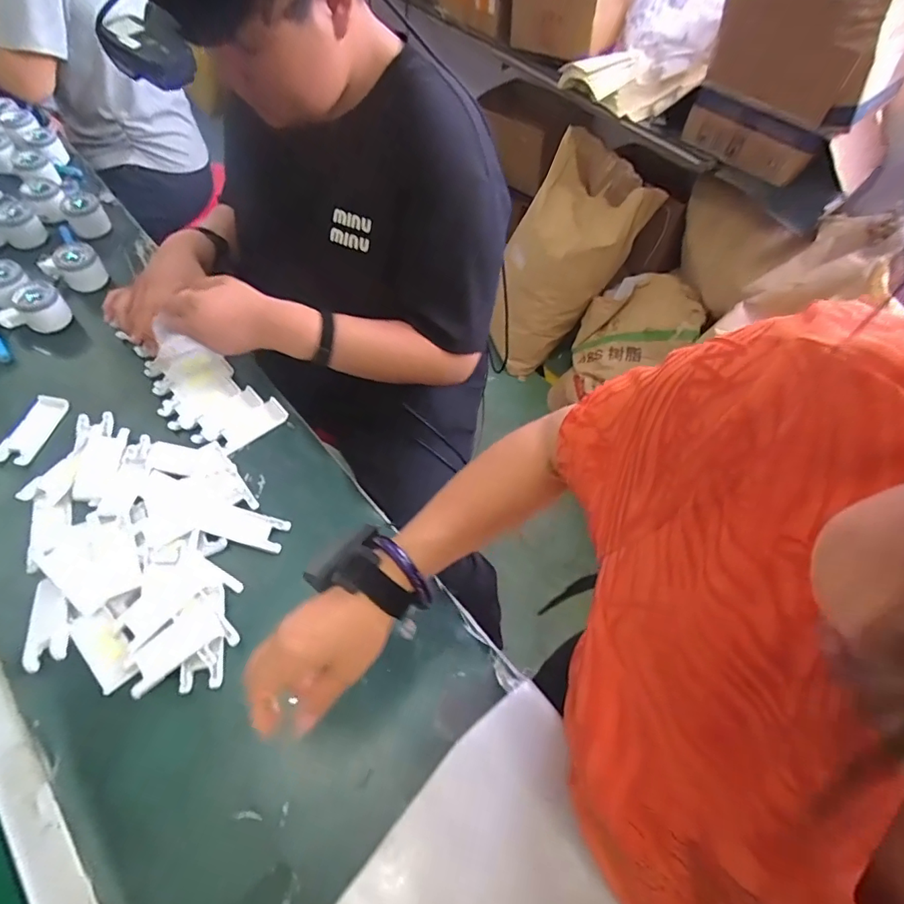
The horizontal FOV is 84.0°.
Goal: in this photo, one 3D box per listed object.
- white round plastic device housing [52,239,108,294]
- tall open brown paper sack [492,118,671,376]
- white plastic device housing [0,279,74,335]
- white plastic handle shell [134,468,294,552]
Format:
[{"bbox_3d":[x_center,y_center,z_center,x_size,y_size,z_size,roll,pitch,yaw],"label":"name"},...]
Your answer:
[{"bbox_3d":[-0.591,-0.296,0.800,0.061,0.056,0.048,-37,67,-24],"label":"white round plastic device housing"},{"bbox_3d":[0.359,-0.591,1.565,0.305,0.248,0.708,30,102,13],"label":"tall open brown paper sack"},{"bbox_3d":[-0.622,-0.209,0.746,0.057,0.060,0.086,39,62,18],"label":"white plastic device housing"},{"bbox_3d":[-0.296,0.073,0.615,0.190,0.010,0.048,19,60,7],"label":"white plastic handle shell"}]

